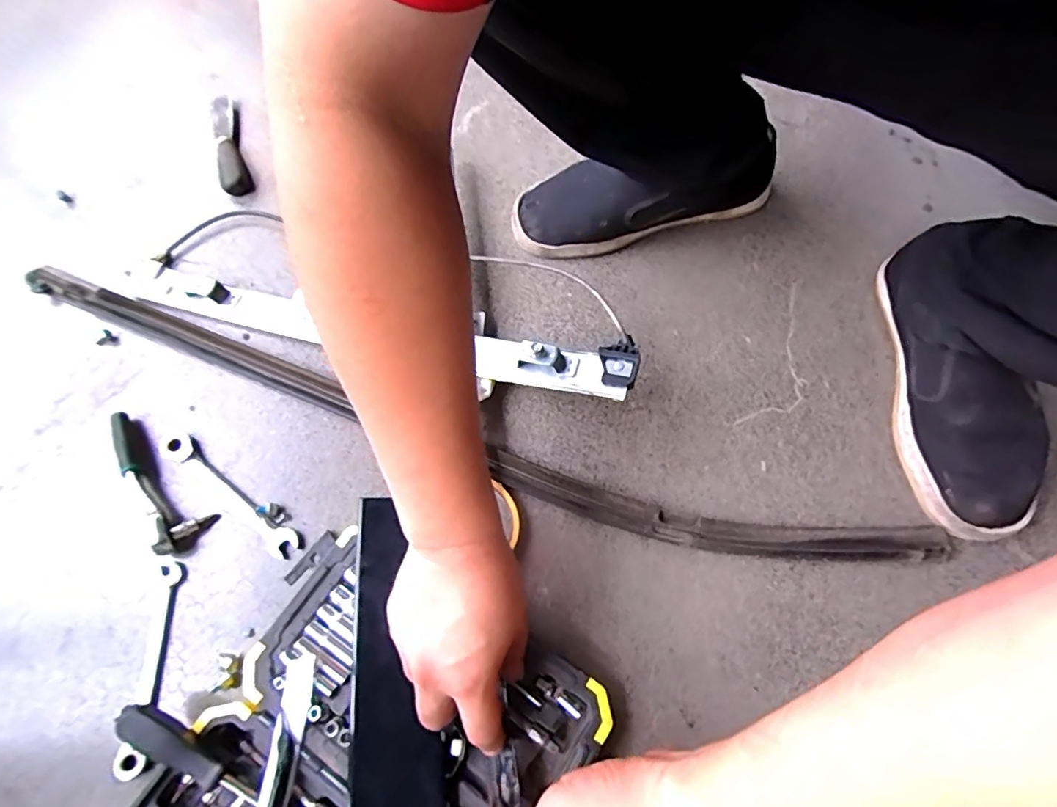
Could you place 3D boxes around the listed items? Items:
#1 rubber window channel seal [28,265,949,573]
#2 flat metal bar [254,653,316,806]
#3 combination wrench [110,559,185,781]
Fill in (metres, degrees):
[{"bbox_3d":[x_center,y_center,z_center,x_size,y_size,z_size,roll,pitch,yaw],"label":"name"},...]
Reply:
[{"bbox_3d":[-0.083,0.026,0.486,0.877,0.028,0.076,16,82,8],"label":"rubber window channel seal"},{"bbox_3d":[-0.176,0.266,0.368,0.021,0.011,0.162,4,67,3],"label":"flat metal bar"},{"bbox_3d":[-0.303,0.207,0.425,0.024,0.011,0.155,-1,67,1],"label":"combination wrench"}]

